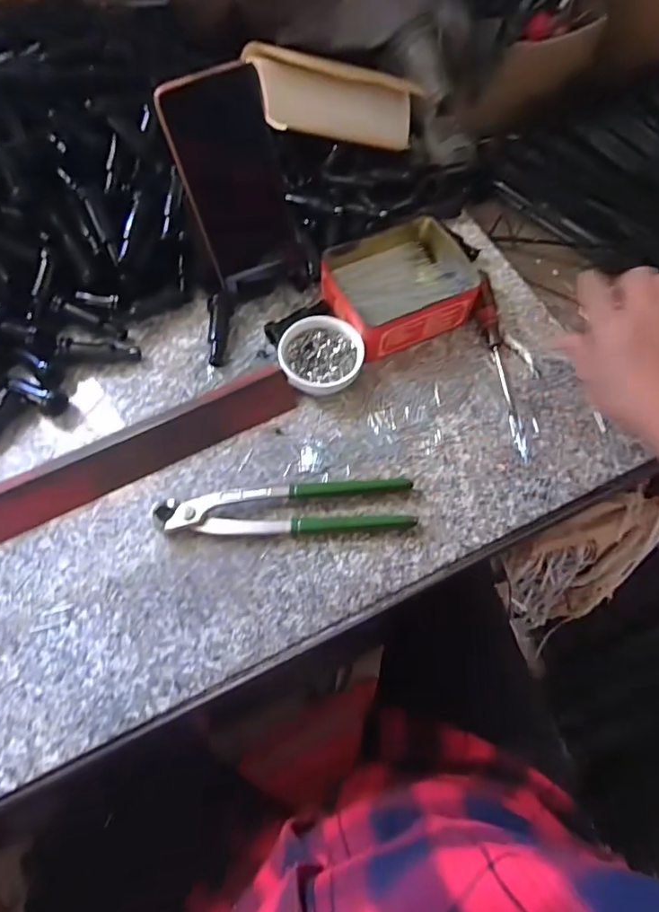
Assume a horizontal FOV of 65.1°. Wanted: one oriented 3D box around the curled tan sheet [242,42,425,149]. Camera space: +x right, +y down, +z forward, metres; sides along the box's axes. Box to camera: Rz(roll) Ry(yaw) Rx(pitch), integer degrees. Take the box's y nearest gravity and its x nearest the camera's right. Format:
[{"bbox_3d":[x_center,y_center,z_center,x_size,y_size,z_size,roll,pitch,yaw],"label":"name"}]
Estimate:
[{"bbox_3d":[0.020,-0.363,0.541,0.186,0.069,0.040,-20,25,-40],"label":"curled tan sheet"}]

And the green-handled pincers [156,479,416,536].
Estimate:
[{"bbox_3d":[-0.033,0.040,0.402,0.196,0.017,0.042,-4,65,-3],"label":"green-handled pincers"}]

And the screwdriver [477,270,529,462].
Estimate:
[{"bbox_3d":[0.157,-0.087,0.469,0.023,0.024,0.186,-4,65,-3],"label":"screwdriver"}]

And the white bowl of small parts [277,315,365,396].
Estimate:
[{"bbox_3d":[-0.008,-0.088,0.459,0.071,0.026,0.070,1,65,-1],"label":"white bowl of small parts"}]

